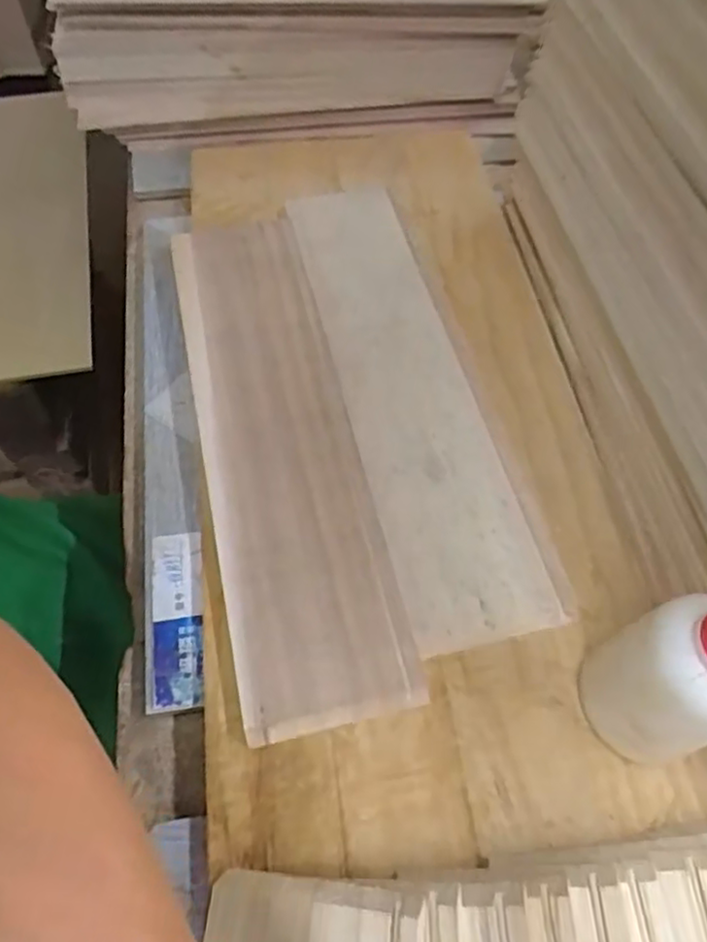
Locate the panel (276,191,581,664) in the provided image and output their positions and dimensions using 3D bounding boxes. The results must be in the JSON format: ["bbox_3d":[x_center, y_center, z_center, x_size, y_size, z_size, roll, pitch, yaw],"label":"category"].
[{"bbox_3d":[0.033,-0.069,0.437,0.087,0.014,0.367,-12,61,-9],"label":"panel"}]

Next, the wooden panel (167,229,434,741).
[{"bbox_3d":[-0.050,-0.032,0.413,0.087,0.010,0.369,-11,61,-9],"label":"wooden panel"}]

